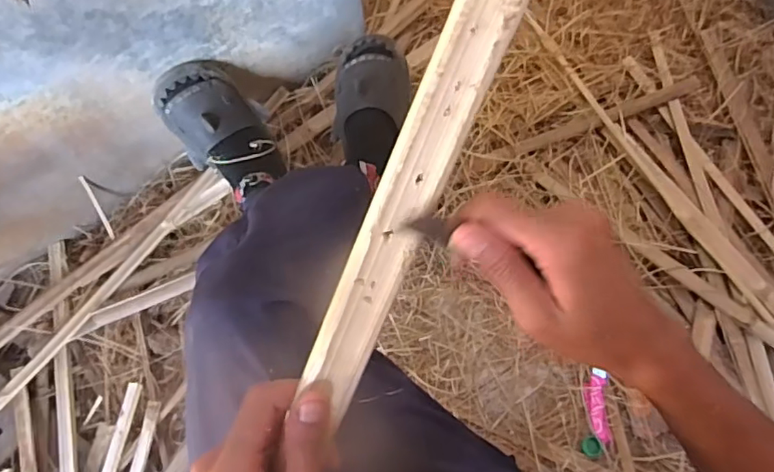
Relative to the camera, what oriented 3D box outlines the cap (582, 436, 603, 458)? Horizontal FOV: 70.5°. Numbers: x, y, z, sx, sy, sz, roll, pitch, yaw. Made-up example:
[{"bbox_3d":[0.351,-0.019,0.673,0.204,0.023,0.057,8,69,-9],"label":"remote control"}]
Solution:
[{"bbox_3d":[0.335,0.346,0.896,0.031,0.014,0.033,-1,73,2],"label":"cap"}]

